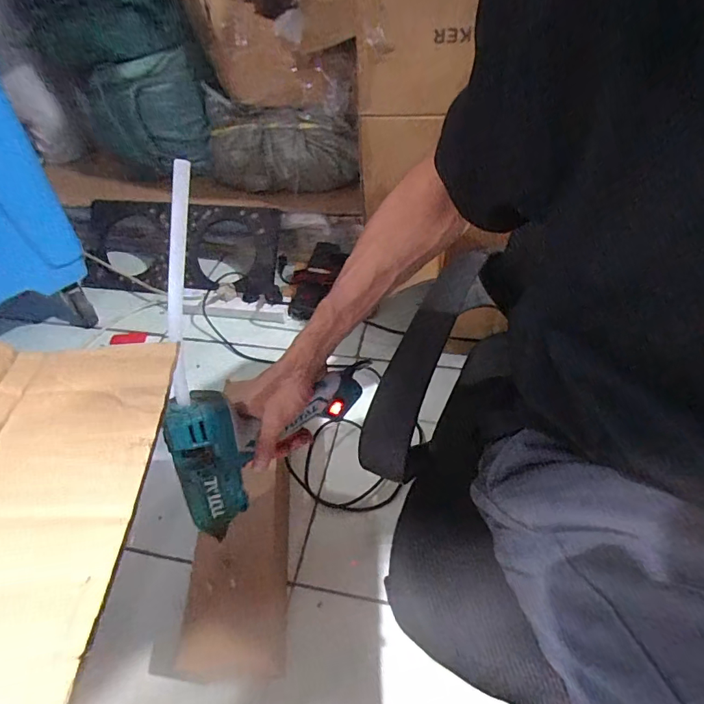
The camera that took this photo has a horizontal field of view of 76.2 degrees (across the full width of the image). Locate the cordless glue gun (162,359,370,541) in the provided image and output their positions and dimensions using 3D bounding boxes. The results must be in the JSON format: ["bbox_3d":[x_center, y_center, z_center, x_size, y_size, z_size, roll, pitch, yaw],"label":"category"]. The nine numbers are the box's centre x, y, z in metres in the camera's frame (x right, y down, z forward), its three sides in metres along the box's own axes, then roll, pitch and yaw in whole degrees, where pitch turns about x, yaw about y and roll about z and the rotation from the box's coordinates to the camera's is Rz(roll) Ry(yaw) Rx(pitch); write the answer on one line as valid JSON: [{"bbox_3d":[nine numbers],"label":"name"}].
[{"bbox_3d":[-0.083,0.075,0.462,0.208,0.147,0.048,-30,50,-24],"label":"cordless glue gun"}]

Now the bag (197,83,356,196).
[{"bbox_3d":[-0.166,-0.471,1.029,0.357,0.176,0.128,2,44,7],"label":"bag"}]

